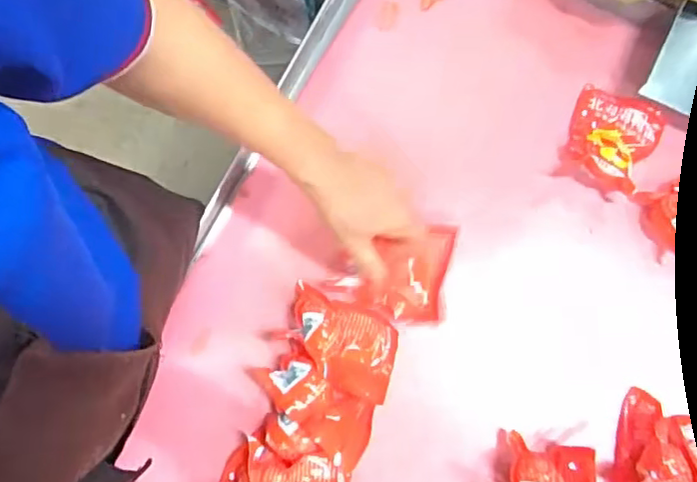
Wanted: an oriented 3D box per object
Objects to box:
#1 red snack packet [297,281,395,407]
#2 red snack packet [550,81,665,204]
[{"bbox_3d":[-0.009,0.099,0.581,0.109,0.051,0.080,21,79,4],"label":"red snack packet"},{"bbox_3d":[0.267,-0.103,0.611,0.087,0.031,0.107,29,80,5],"label":"red snack packet"}]

